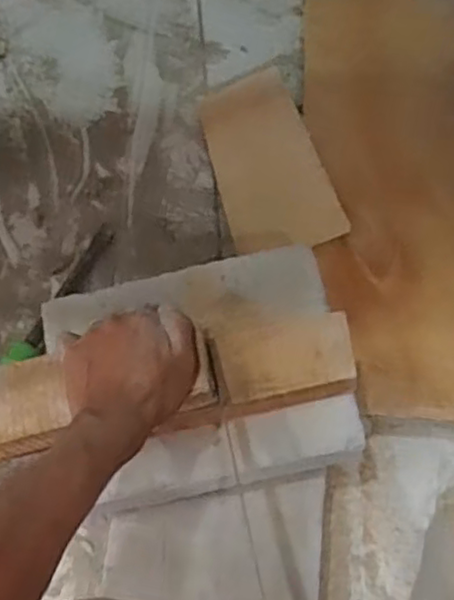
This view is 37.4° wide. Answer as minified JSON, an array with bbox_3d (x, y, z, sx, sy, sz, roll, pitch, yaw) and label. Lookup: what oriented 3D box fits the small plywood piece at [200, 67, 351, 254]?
[{"bbox_3d":[0.043,-0.166,0.796,0.123,0.011,0.272,-22,58,10],"label":"small plywood piece"}]

